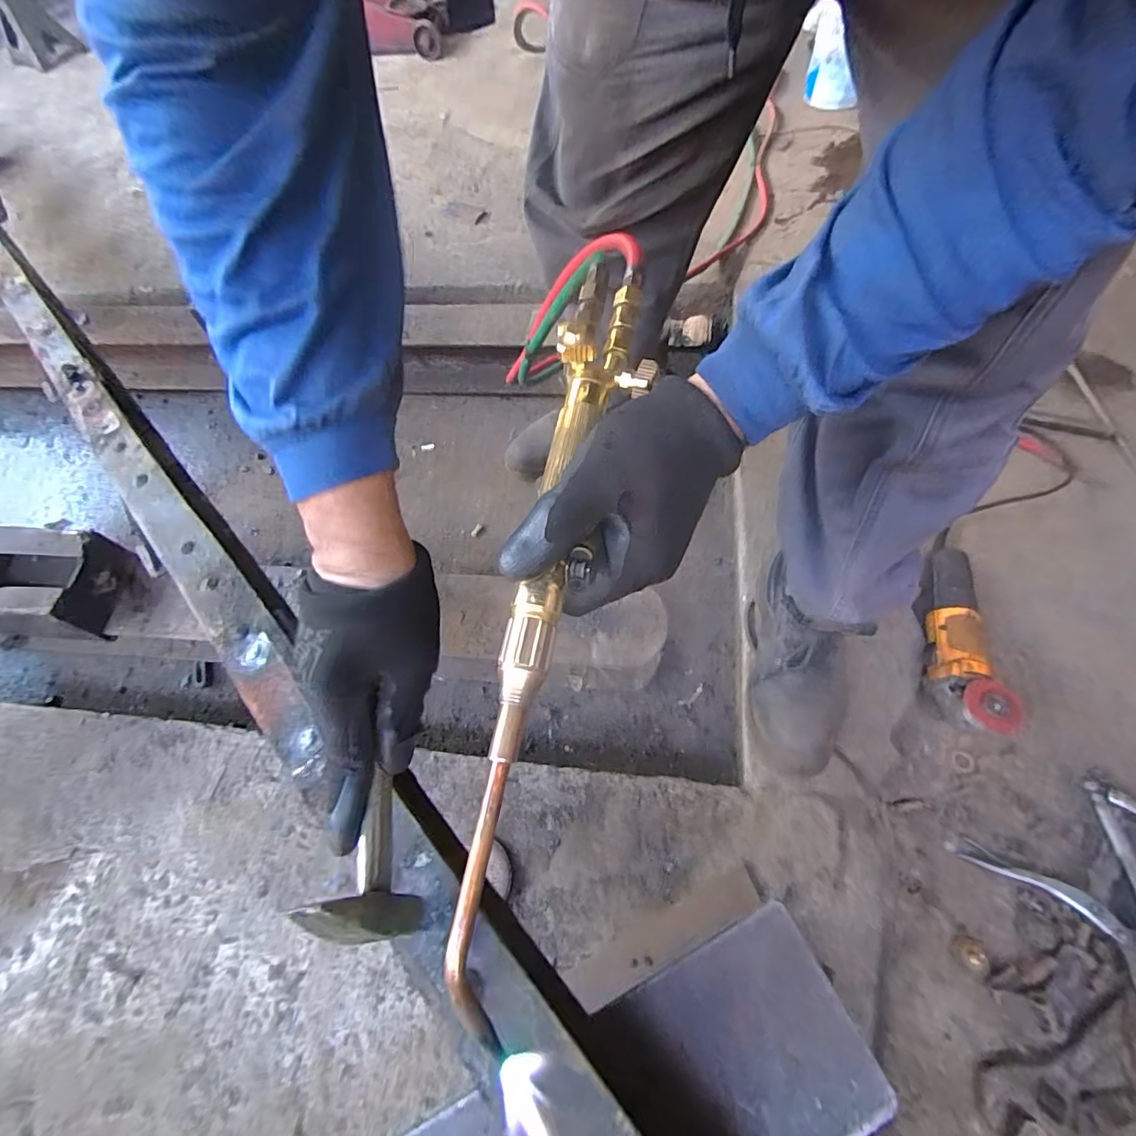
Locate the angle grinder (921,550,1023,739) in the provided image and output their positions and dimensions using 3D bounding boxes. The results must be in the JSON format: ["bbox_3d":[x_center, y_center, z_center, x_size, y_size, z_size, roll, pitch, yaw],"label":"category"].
[{"bbox_3d":[0.510,0.085,0.673,0.067,0.097,0.266,5,63,8],"label":"angle grinder"}]

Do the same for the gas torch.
[{"bbox_3d":[-0.005,-0.013,0.266,0.050,0.046,0.419,9,69,8],"label":"gas torch"}]

